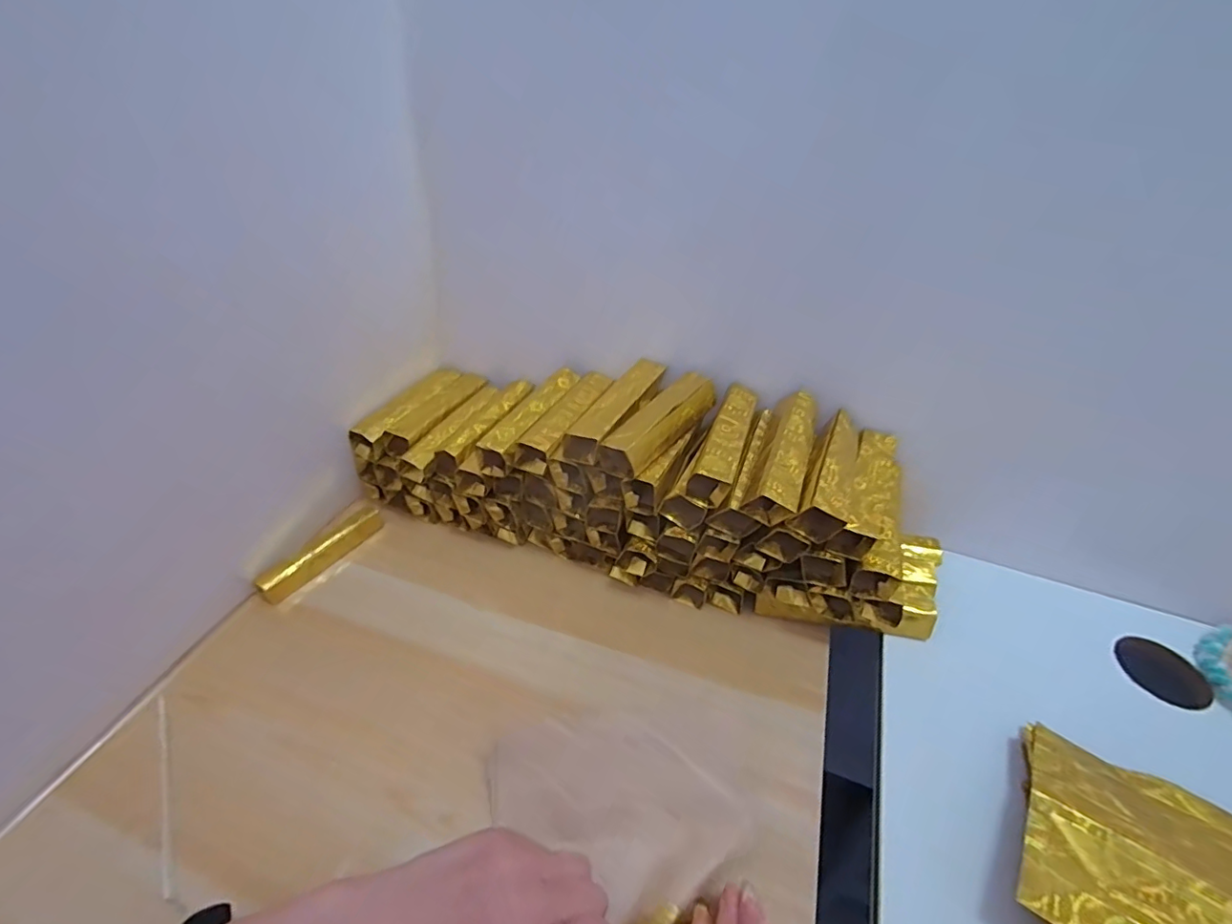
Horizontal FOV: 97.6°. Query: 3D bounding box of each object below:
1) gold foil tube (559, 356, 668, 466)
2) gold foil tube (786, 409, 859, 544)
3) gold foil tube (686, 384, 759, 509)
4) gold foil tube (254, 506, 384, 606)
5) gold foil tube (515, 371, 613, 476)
[{"bbox_3d":[0.005,-0.046,0.450,0.033,0.024,0.129,21,42,21],"label":"gold foil tube"},{"bbox_3d":[0.167,0.008,0.416,0.034,0.031,0.125,19,42,20],"label":"gold foil tube"},{"bbox_3d":[0.090,-0.018,0.436,0.030,0.029,0.139,14,40,15],"label":"gold foil tube"},{"bbox_3d":[-0.261,0.080,0.482,0.022,0.021,0.113,23,43,24],"label":"gold foil tube"},{"bbox_3d":[-0.042,-0.036,0.479,0.031,0.034,0.124,18,41,18],"label":"gold foil tube"}]

